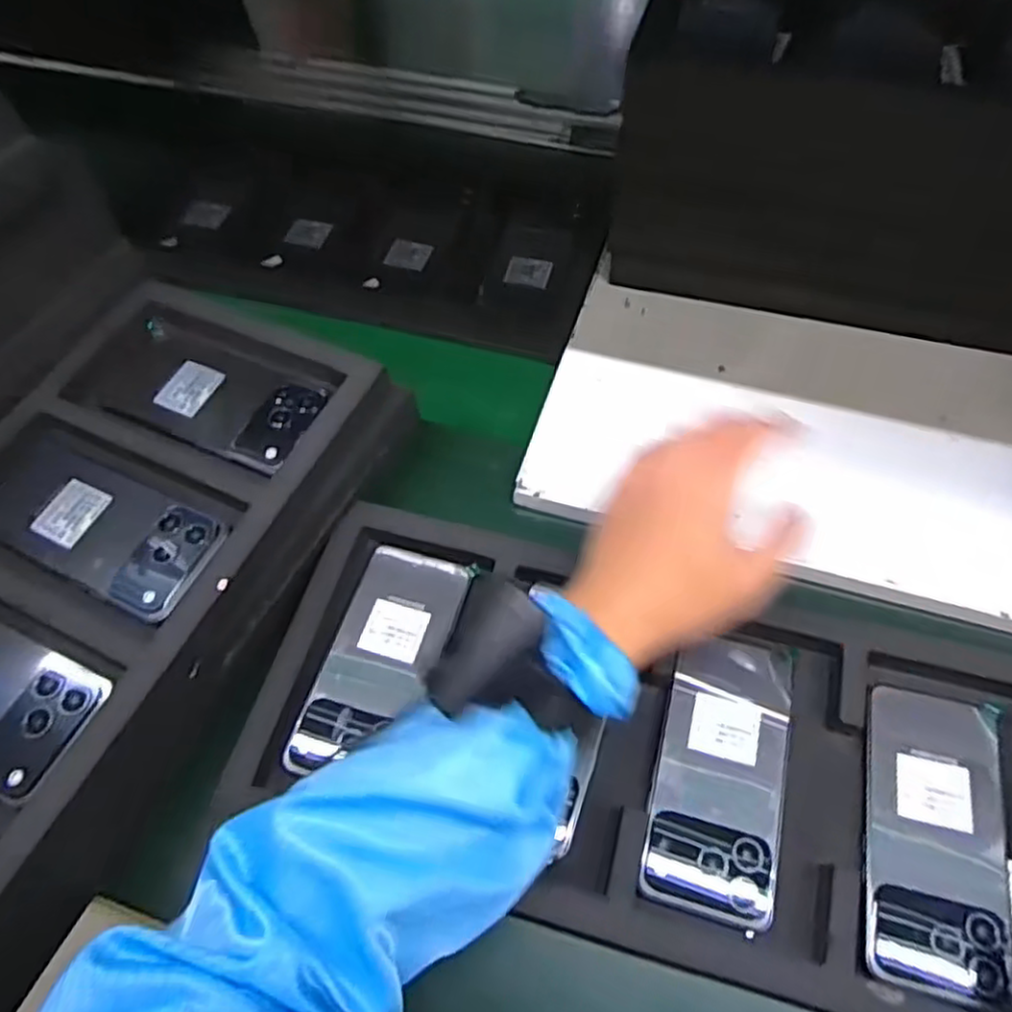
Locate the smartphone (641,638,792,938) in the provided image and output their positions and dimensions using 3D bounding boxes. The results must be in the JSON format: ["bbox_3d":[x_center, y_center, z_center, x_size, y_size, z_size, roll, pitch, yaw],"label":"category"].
[{"bbox_3d":[0.131,0.159,0.430,0.074,0.010,0.164,14,61,11],"label":"smartphone"}]

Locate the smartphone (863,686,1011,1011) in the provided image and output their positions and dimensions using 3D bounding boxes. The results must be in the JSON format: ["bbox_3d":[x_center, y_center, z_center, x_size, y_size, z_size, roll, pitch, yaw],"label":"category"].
[{"bbox_3d":[0.248,0.190,0.407,0.075,0.015,0.160,12,61,10],"label":"smartphone"}]

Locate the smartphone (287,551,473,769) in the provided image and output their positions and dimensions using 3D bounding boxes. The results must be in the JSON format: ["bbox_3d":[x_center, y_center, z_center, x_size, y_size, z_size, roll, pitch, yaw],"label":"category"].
[{"bbox_3d":[-0.082,0.103,0.468,0.074,0.011,0.155,14,61,11],"label":"smartphone"}]

